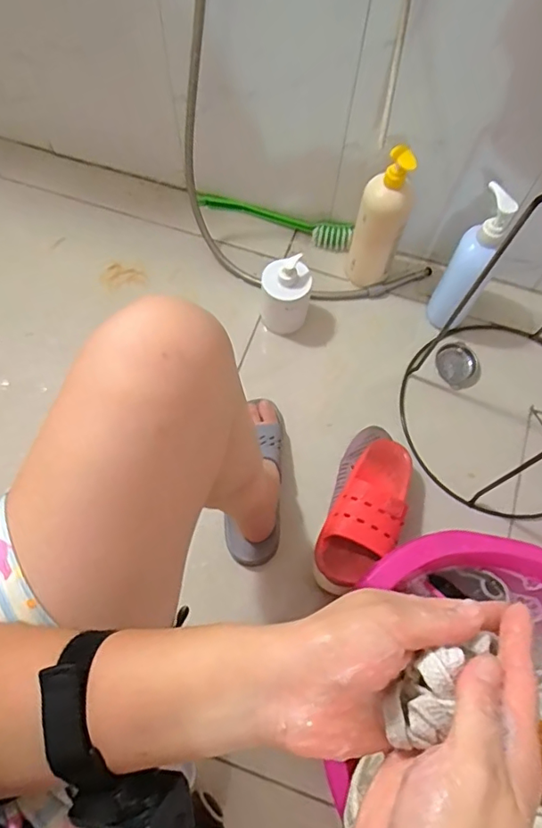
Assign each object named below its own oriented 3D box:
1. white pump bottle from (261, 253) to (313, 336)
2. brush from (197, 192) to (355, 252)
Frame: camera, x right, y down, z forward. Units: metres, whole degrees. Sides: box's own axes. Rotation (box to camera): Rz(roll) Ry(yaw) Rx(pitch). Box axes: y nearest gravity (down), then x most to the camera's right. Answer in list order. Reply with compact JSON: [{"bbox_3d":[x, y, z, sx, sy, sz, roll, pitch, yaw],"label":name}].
[{"bbox_3d":[0.025,-0.201,0.881,0.083,0.131,0.069,6,67,1],"label":"white pump bottle"},{"bbox_3d":[0.005,-0.380,1.016,0.312,0.045,0.042,17,68,5],"label":"brush"}]

